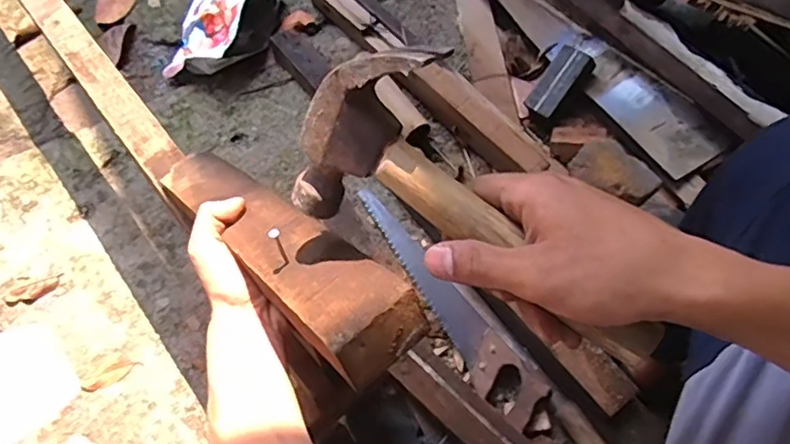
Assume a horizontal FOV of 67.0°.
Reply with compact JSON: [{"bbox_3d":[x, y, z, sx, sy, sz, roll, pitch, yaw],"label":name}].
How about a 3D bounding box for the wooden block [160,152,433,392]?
[{"bbox_3d":[-0.103,0.006,0.463,0.061,0.033,0.349,-39,39,-16],"label":"wooden block"}]

